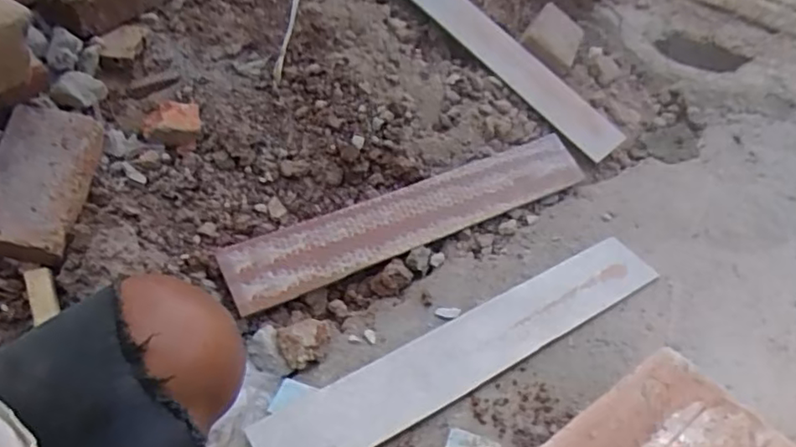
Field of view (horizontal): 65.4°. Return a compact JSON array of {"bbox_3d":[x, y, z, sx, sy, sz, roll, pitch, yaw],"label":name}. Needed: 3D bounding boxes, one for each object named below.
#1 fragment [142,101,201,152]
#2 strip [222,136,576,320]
[{"bbox_3d":[-0.320,-0.137,0.885,0.076,0.053,0.060,-5,41,-4],"label":"fragment"},{"bbox_3d":[0.031,-0.013,0.932,0.592,0.012,0.097,-21,67,-23],"label":"strip"}]

